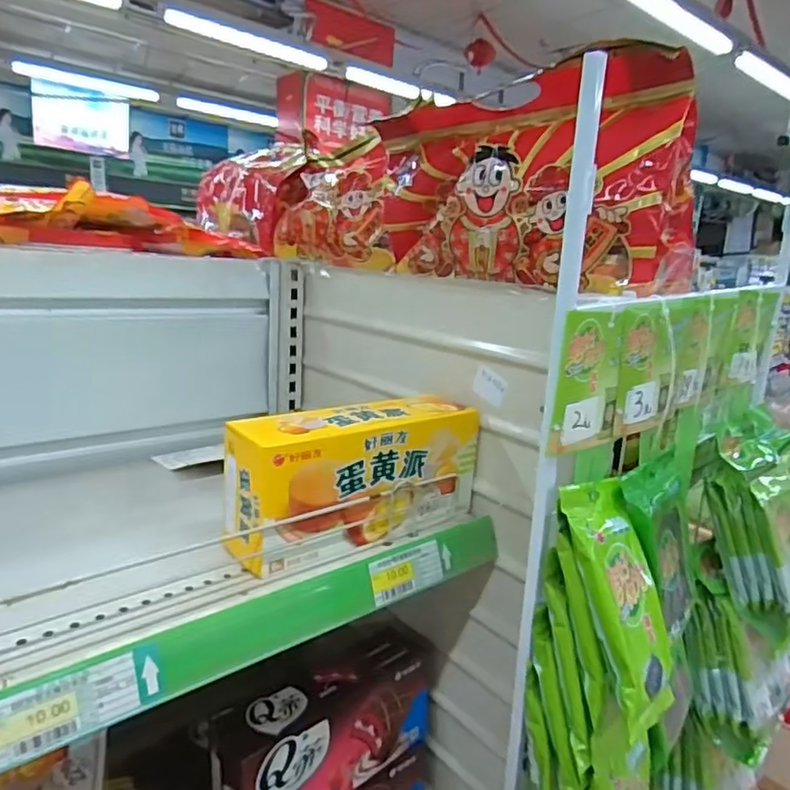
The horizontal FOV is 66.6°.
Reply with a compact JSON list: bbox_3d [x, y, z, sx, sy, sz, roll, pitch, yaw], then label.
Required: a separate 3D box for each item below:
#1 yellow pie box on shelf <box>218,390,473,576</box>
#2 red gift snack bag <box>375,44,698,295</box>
[{"bbox_3d":[-0.031,0.070,0.529,0.234,0.105,0.061,-8,17,-39],"label":"yellow pie box on shelf"},{"bbox_3d":[0.109,-0.195,0.556,0.306,0.169,0.096,15,17,40],"label":"red gift snack bag"}]

